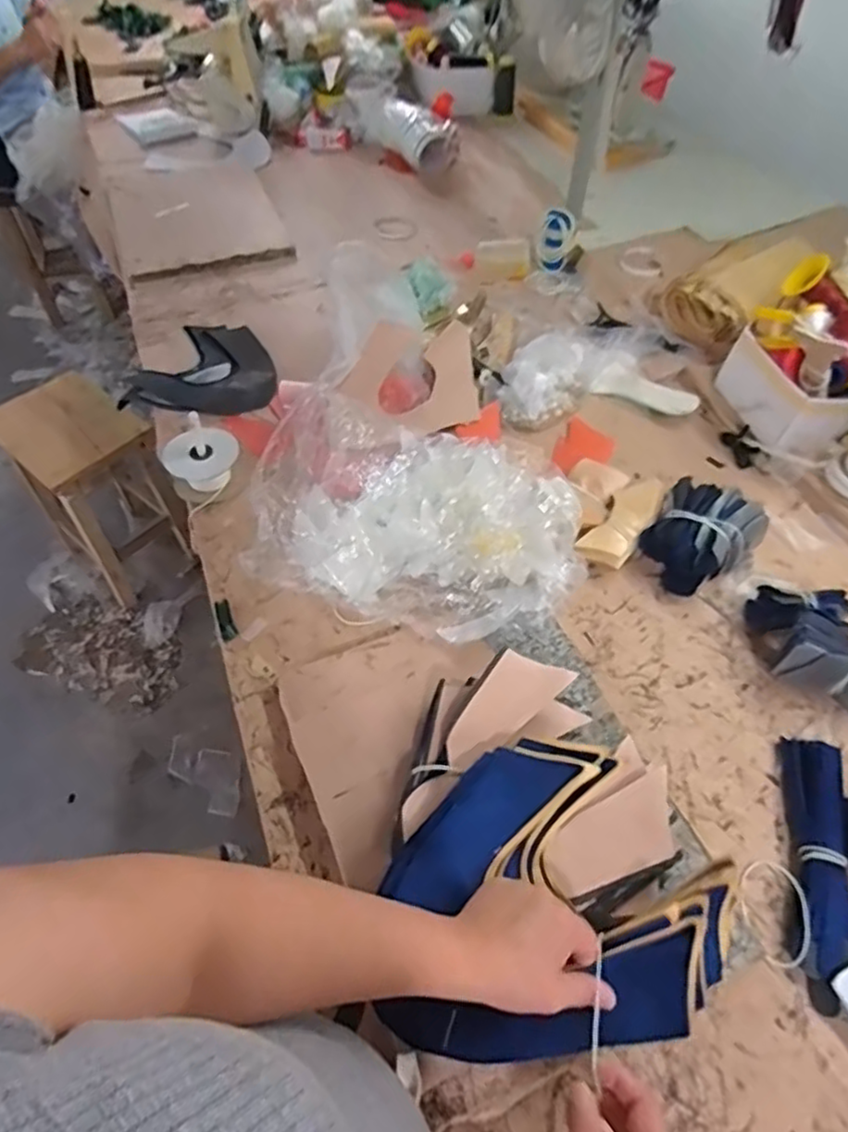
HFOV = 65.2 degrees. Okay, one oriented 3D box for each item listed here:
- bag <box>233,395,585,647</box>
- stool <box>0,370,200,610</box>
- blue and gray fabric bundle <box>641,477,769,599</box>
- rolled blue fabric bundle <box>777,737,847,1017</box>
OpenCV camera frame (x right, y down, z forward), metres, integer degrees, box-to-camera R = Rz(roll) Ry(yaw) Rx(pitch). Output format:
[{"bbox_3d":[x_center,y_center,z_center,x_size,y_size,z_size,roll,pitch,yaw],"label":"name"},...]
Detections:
[{"bbox_3d":[-0.006,-0.058,0.777,0.367,0.104,0.260,16,56,13],"label":"bag"},{"bbox_3d":[-0.750,-0.174,1.531,0.306,0.465,0.221,37,61,25],"label":"stool"},{"bbox_3d":[0.321,-0.031,0.776,0.116,0.075,0.118,32,60,22],"label":"blue and gray fabric bundle"},{"bbox_3d":[0.350,0.260,0.584,0.047,0.025,0.223,11,55,9],"label":"rolled blue fabric bundle"}]

